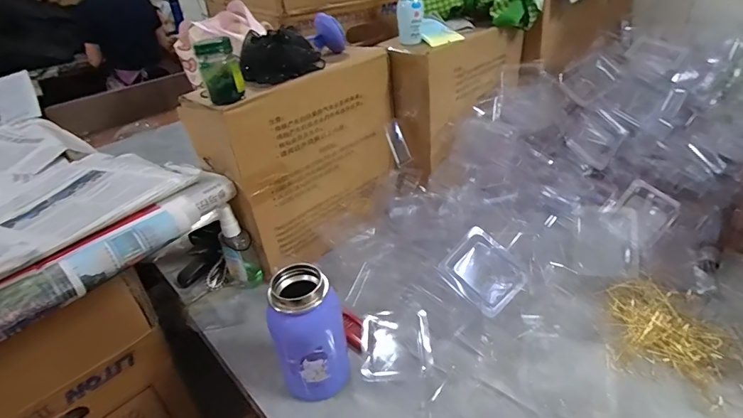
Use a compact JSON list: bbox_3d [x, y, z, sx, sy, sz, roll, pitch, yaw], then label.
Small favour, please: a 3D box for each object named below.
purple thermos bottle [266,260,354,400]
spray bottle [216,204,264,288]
[{"bbox_3d":[-0.063,0.130,0.434,0.069,0.136,0.059,-9,33,-6],"label":"purple thermos bottle"},{"bbox_3d":[-0.186,0.049,0.582,0.040,0.121,0.037,-19,36,-20],"label":"spray bottle"}]

